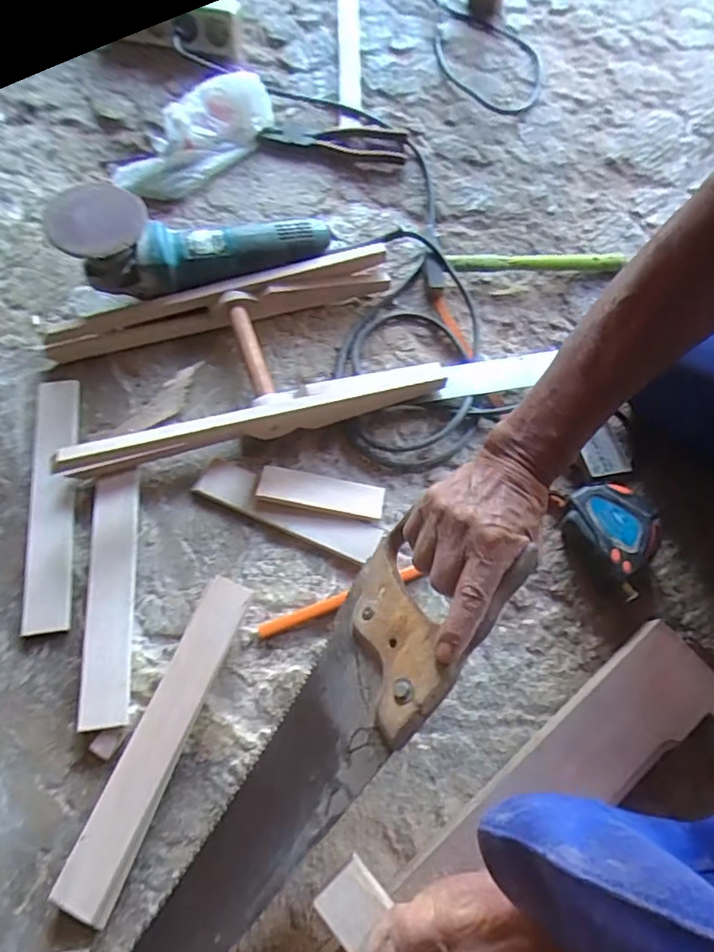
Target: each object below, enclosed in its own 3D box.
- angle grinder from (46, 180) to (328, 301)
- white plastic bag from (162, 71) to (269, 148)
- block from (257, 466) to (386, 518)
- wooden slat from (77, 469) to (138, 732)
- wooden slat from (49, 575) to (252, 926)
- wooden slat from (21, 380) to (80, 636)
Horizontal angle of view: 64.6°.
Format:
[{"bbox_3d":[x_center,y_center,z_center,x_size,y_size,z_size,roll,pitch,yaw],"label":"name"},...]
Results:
[{"bbox_3d":[-0.162,-0.239,0.589,0.277,0.083,0.080,-8,66,-20],"label":"angle grinder"},{"bbox_3d":[-0.178,-0.455,0.720,0.148,0.057,0.074,-21,68,-11],"label":"white plastic bag"},{"bbox_3d":[-0.033,0.015,0.536,0.117,0.019,0.035,8,66,2],"label":"block"},{"bbox_3d":[-0.213,0.100,0.490,0.038,0.017,0.216,-6,66,-4],"label":"wooden slat"},{"bbox_3d":[-0.152,0.198,0.437,0.039,0.009,0.246,20,70,6],"label":"wooden slat"},{"bbox_3d":[-0.282,0.020,0.526,0.039,0.014,0.245,-7,66,-5],"label":"wooden slat"}]

